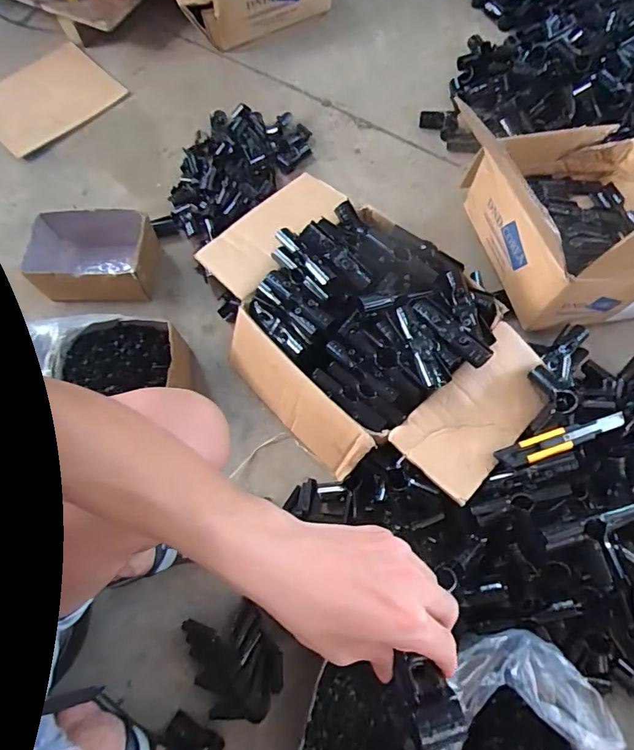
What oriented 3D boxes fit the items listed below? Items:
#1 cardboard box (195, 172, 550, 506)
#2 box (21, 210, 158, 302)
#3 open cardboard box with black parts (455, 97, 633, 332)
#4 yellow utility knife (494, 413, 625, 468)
[{"bbox_3d":[0.065,-0.068,0.755,0.336,0.169,0.546,-41,73,-13],"label":"cardboard box"},{"bbox_3d":[-0.421,-0.222,0.885,0.220,0.094,0.153,1,69,2],"label":"box"},{"bbox_3d":[0.502,-0.292,0.789,0.456,0.253,0.350,-7,68,-1],"label":"open cardboard box with black parts"},{"bbox_3d":[0.345,0.091,0.662,0.191,0.015,0.032,-16,69,-4],"label":"yellow utility knife"}]

